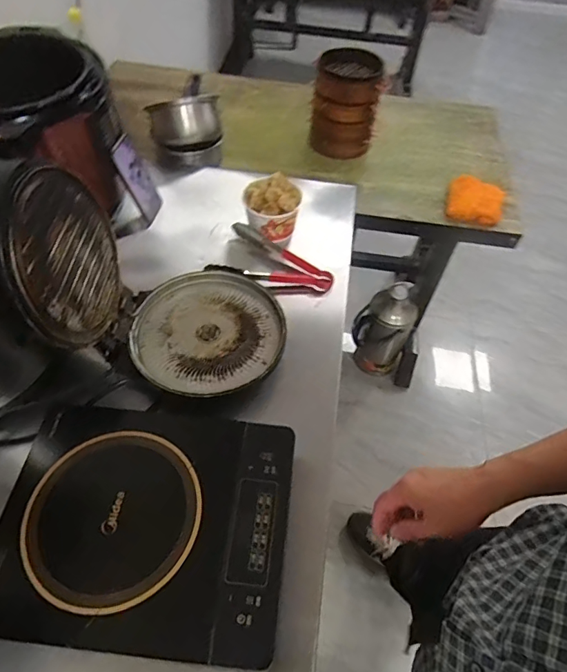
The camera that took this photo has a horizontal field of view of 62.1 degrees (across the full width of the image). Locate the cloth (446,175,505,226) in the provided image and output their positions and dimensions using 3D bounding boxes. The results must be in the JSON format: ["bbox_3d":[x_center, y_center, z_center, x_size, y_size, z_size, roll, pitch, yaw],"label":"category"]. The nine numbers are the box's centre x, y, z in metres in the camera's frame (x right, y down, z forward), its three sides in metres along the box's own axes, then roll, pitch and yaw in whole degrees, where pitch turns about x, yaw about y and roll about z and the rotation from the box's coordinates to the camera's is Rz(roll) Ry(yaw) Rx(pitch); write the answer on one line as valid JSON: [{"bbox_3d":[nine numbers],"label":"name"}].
[{"bbox_3d":[0.480,-0.339,1.168,0.133,0.026,0.164,16,54,7],"label":"cloth"}]

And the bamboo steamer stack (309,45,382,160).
[{"bbox_3d":[0.162,-0.595,1.241,0.167,0.230,0.147,13,54,4],"label":"bamboo steamer stack"}]

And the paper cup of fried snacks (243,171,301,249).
[{"bbox_3d":[-0.023,-0.256,0.942,0.114,0.097,0.104,1,54,-5],"label":"paper cup of fried snacks"}]

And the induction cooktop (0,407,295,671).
[{"bbox_3d":[-0.177,0.229,0.592,0.355,0.059,0.271,8,53,1],"label":"induction cooktop"}]

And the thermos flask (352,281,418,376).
[{"bbox_3d":[0.336,-0.028,1.626,0.145,0.369,0.181,-30,62,-24],"label":"thermos flask"}]

